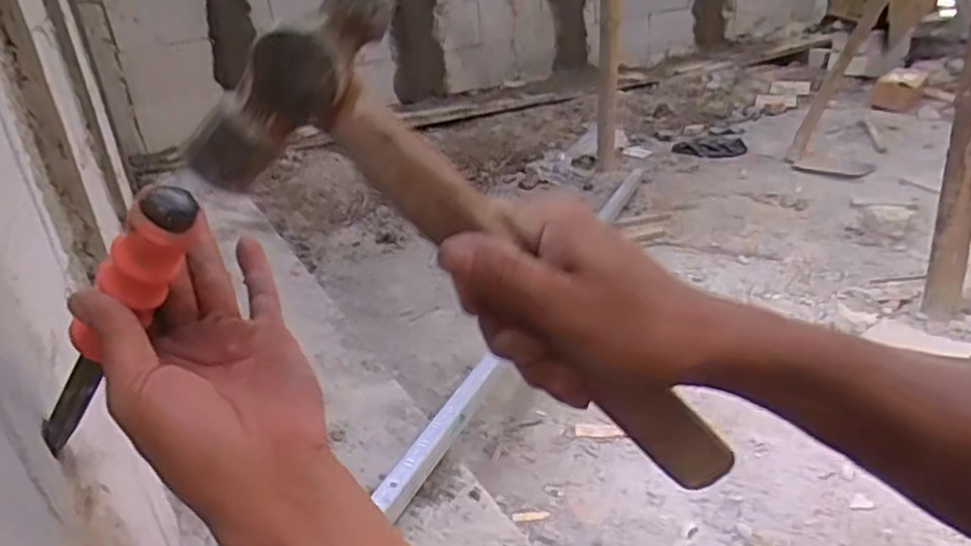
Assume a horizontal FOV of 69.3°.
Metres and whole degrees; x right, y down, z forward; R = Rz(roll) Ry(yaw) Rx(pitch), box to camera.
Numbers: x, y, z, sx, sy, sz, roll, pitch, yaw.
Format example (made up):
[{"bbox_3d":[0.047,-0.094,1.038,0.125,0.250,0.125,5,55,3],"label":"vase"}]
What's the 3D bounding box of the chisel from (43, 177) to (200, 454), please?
[{"bbox_3d":[-0.188,0.028,0.355,0.030,0.170,0.030,38,29,-5],"label":"chisel"}]

